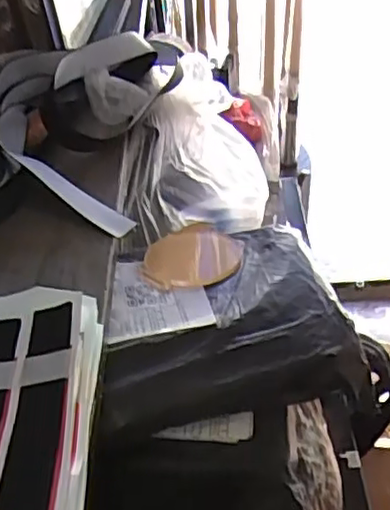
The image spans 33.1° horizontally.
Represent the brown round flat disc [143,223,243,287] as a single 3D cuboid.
[{"bbox_3d":[-0.002,-0.001,0.514,0.074,0.012,0.080,-1,42,5],"label":"brown round flat disc"}]

